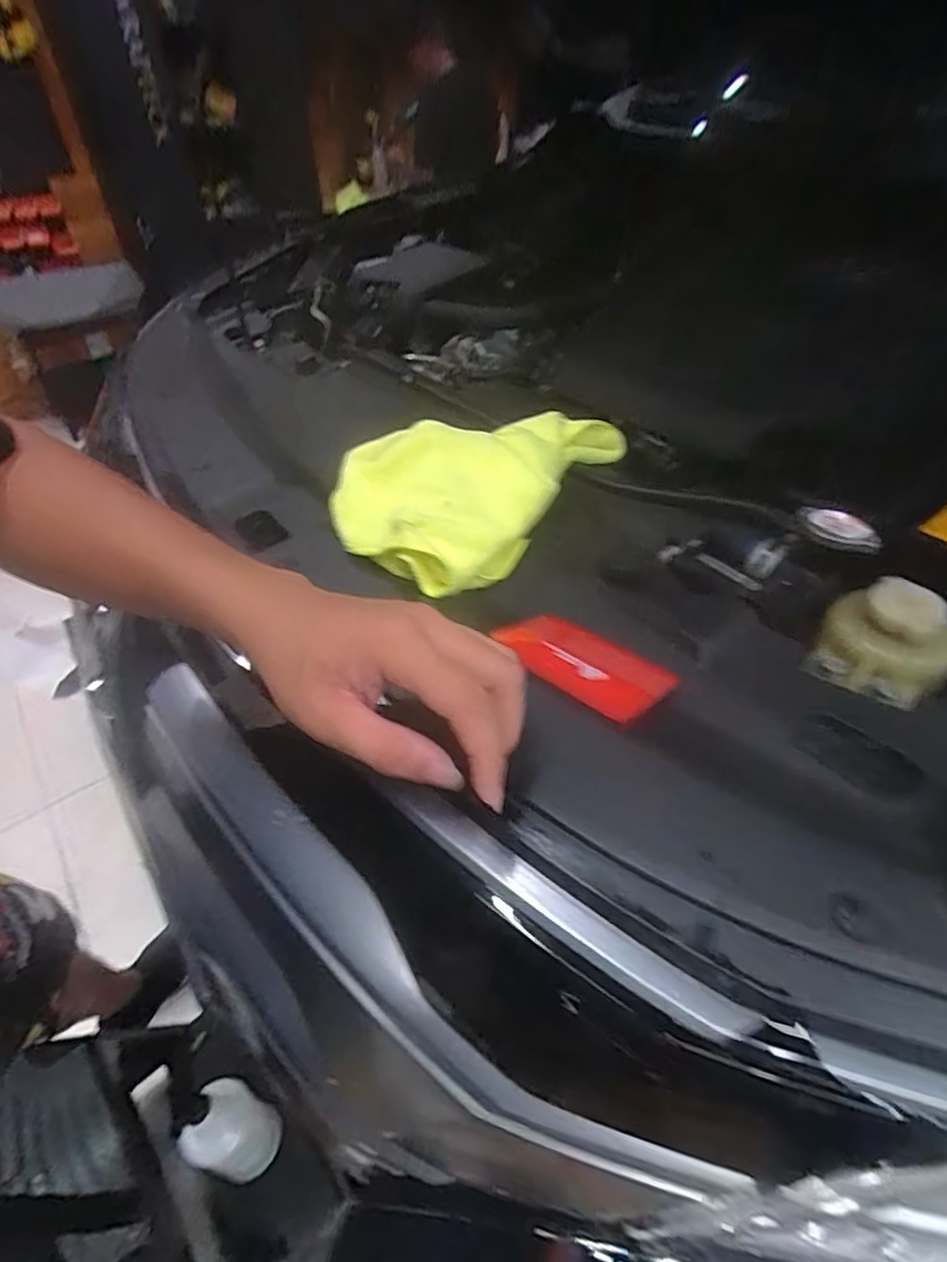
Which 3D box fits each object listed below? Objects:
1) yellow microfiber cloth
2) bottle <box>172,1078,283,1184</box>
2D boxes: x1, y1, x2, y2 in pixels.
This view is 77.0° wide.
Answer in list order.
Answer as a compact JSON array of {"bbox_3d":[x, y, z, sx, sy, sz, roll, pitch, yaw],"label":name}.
[{"bbox_3d":[0.003,-0.134,0.505,0.149,0.063,0.264,27,51,28],"label":"yellow microfiber cloth"},{"bbox_3d":[-0.306,0.635,0.757,0.061,0.204,0.083,8,44,12],"label":"bottle"}]

